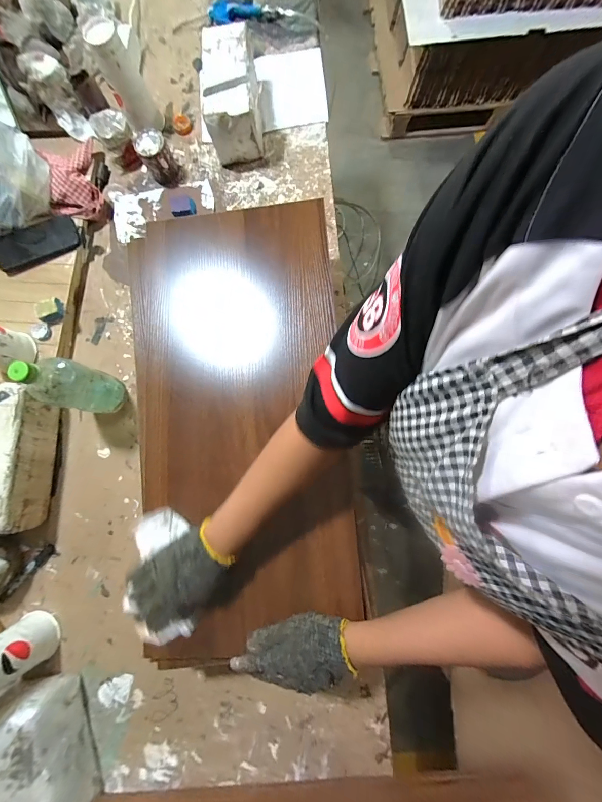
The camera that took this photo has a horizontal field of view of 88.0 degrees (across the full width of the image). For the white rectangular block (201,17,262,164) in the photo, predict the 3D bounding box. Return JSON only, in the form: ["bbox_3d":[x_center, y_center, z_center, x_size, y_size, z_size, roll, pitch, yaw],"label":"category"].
[{"bbox_3d":[-0.146,-0.656,0.680,0.113,0.122,0.233,-7,80,0],"label":"white rectangular block"}]

